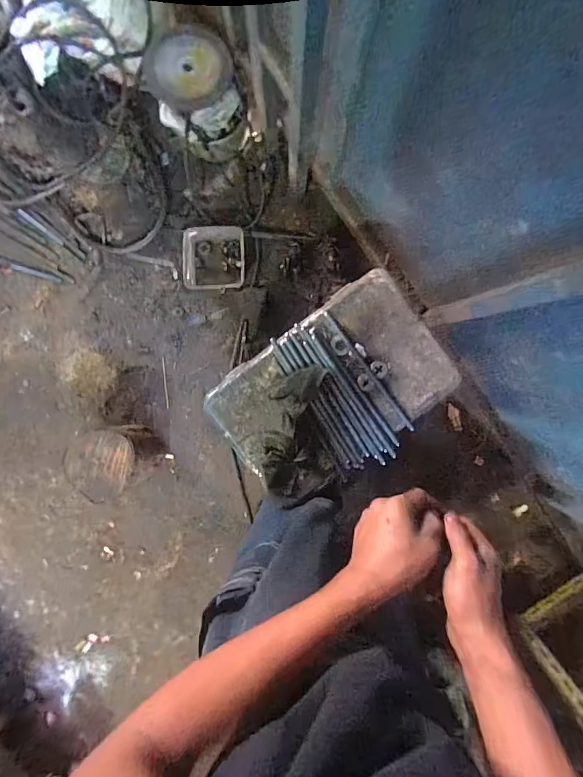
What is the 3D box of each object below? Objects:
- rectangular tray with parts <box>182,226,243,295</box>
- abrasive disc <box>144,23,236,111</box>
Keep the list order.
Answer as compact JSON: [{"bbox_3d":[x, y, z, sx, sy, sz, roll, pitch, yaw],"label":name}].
[{"bbox_3d":[-0.230,-0.385,1.195,0.181,0.048,0.179,-1,97,-2],"label":"rectangular tray with parts"},{"bbox_3d":[-0.259,-0.799,1.004,0.204,0.030,0.191,0,96,0],"label":"abrasive disc"}]

